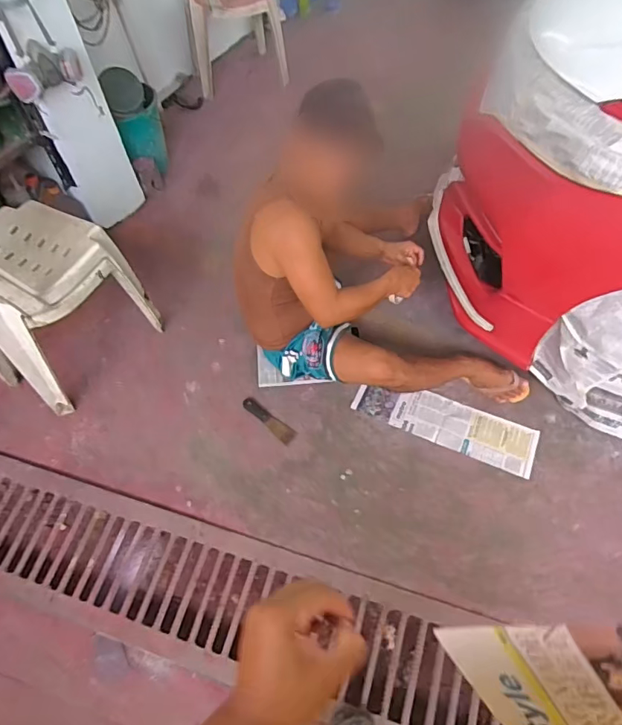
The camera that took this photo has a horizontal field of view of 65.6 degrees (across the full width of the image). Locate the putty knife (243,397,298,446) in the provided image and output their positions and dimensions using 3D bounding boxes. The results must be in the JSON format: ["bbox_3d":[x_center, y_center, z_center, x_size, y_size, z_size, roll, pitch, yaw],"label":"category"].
[{"bbox_3d":[-0.130,0.178,1.488,0.200,0.017,0.050,36,68,21],"label":"putty knife"}]

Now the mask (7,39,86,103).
[{"bbox_3d":[-0.811,-0.895,1.467,0.227,0.129,0.086,-33,62,-18],"label":"mask"}]

